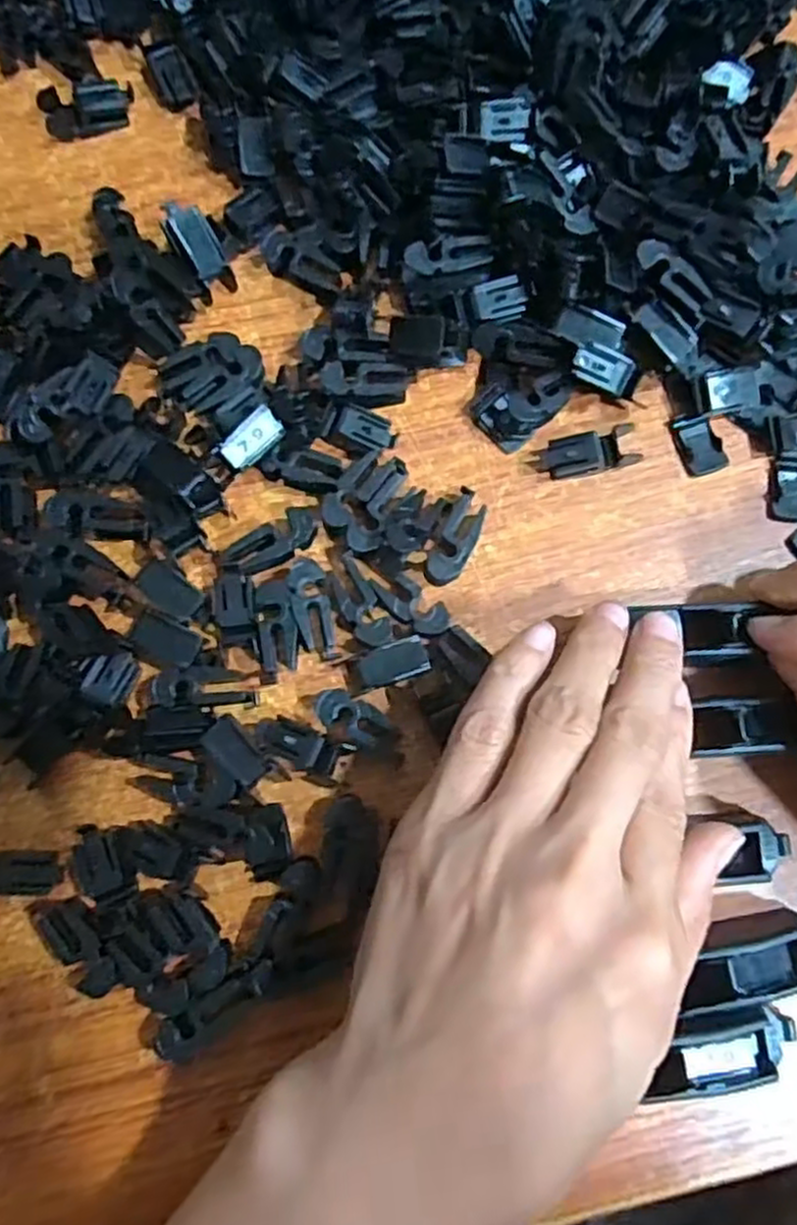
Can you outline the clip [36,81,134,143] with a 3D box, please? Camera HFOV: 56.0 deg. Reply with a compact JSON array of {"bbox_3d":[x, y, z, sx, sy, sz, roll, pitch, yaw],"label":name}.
[{"bbox_3d":[-0.102,-0.167,0.249,0.030,0.009,0.015,-18,80,-4],"label":"clip"}]

